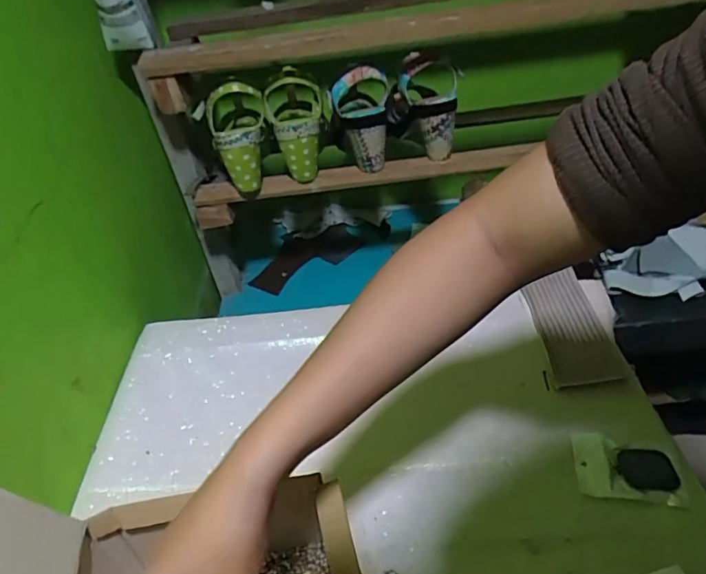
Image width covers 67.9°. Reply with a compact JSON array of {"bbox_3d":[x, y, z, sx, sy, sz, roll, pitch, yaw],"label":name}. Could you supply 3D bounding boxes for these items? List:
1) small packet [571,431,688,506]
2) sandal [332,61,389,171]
[{"bbox_3d":[0.264,0.174,0.508,0.090,0.011,0.066,2,40,11],"label":"small packet"},{"bbox_3d":[0.010,-0.232,0.730,0.077,0.137,0.063,-3,39,6],"label":"sandal"}]

